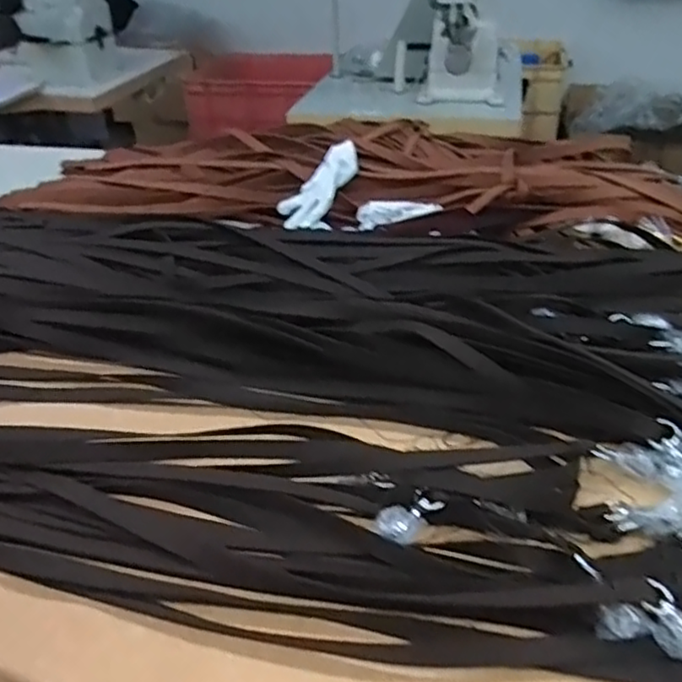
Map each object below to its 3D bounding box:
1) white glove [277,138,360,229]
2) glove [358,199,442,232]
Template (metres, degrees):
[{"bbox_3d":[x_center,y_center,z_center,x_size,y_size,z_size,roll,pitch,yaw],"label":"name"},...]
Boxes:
[{"bbox_3d":[-0.018,-0.217,0.918,0.076,0.031,0.161,23,71,32],"label":"white glove"},{"bbox_3d":[0.069,-0.171,0.877,0.107,0.015,0.063,-11,35,-14],"label":"glove"}]

